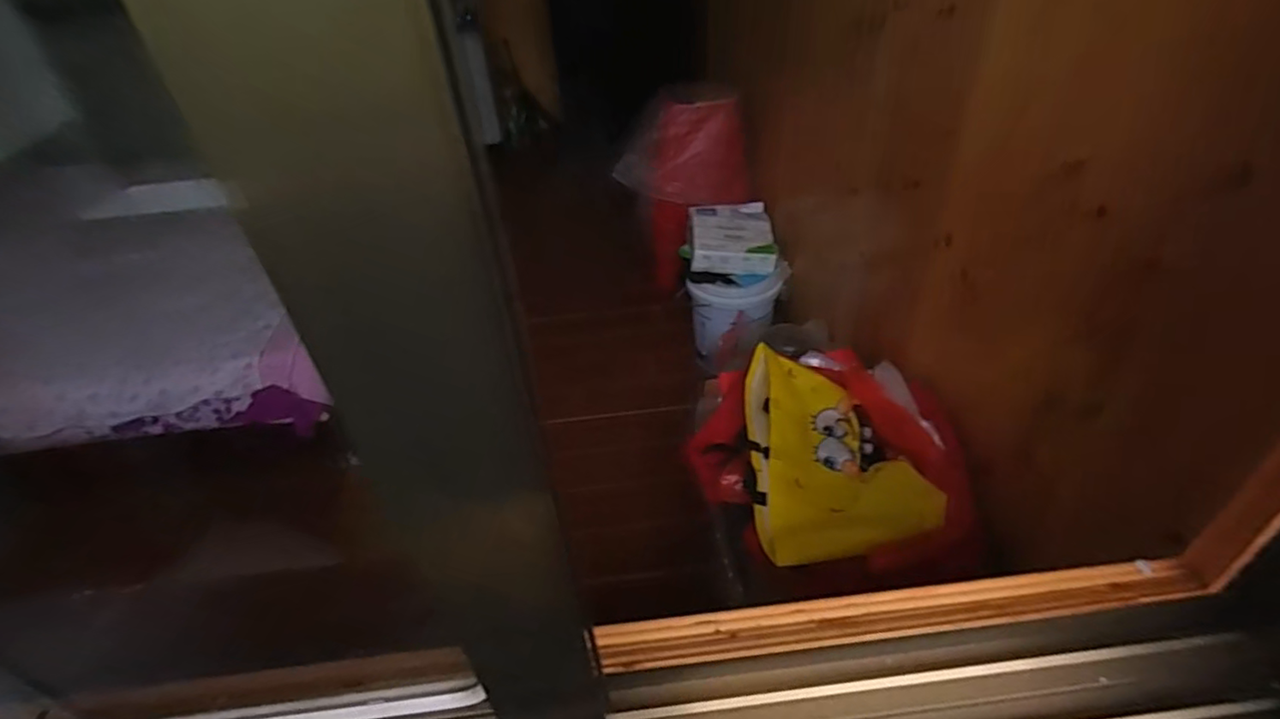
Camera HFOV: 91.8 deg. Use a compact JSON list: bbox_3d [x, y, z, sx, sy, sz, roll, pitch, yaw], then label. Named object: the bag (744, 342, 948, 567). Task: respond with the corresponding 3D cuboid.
[{"bbox_3d":[0.340,0.167,1.163,0.314,0.104,0.449,-7,39,-3],"label":"bag"}]

